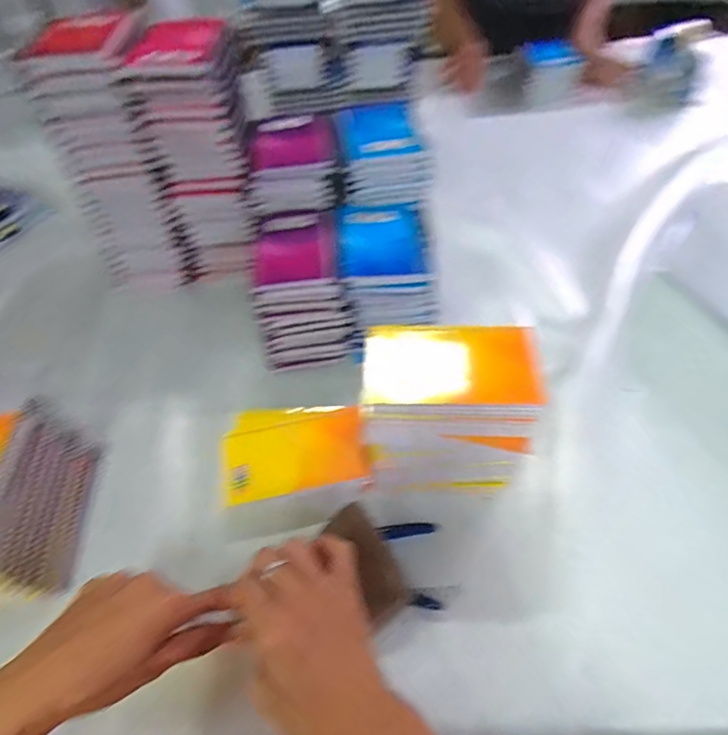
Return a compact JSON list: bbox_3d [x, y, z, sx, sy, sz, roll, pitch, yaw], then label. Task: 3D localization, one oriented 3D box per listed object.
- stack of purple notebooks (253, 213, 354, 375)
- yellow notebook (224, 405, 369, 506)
[{"bbox_3d":[-0.075,-0.093,0.575,0.096,0.110,0.148,-8,50,-4],"label":"stack of purple notebooks"},{"bbox_3d":[-0.068,0.077,0.467,0.133,0.015,0.090,-14,63,-1],"label":"yellow notebook"}]

